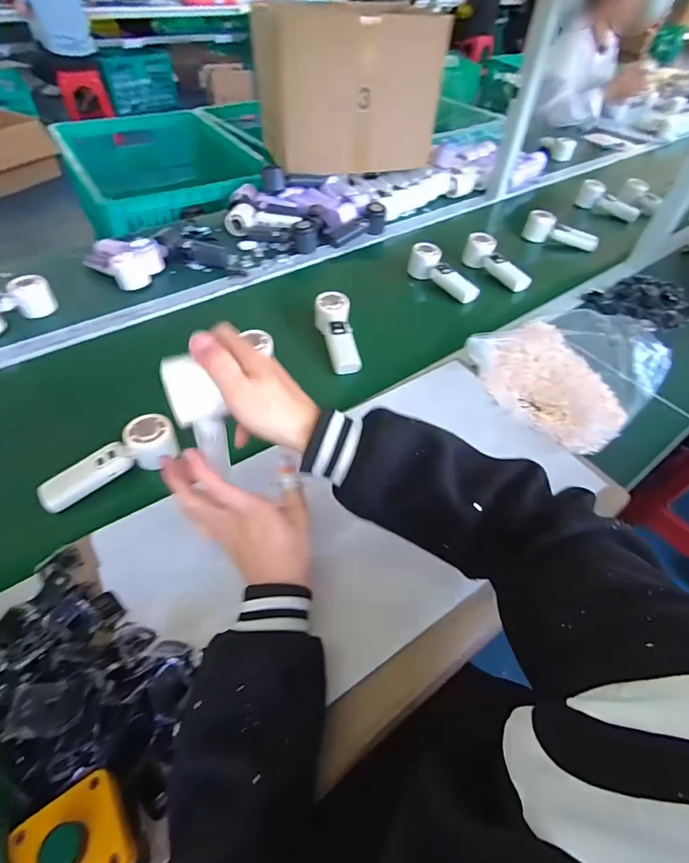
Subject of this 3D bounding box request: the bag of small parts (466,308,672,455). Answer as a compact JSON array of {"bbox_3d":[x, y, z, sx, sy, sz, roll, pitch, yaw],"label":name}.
[{"bbox_3d":[0.361,-0.109,0.677,0.268,0.078,0.243,-31,59,-25],"label":"bag of small parts"}]

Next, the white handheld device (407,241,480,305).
[{"bbox_3d":[0.210,-0.333,0.875,0.049,0.057,0.170,-32,60,-25],"label":"white handheld device"}]

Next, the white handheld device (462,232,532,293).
[{"bbox_3d":[0.333,-0.370,0.910,0.054,0.055,0.164,-22,56,-19],"label":"white handheld device"}]

